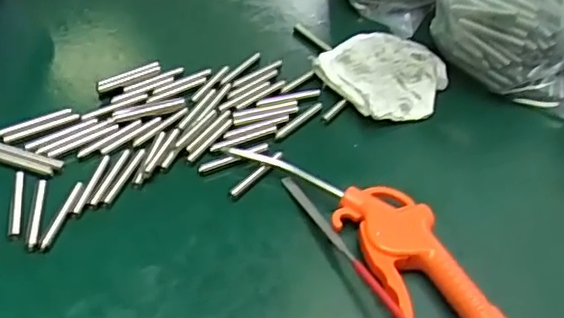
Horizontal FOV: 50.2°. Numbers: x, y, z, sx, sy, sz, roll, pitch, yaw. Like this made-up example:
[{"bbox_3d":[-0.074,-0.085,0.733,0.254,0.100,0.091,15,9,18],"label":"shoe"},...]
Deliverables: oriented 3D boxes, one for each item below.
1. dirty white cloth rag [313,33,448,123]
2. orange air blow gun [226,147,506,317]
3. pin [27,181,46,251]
[{"bbox_3d":[0.093,-0.077,0.546,0.101,0.018,0.111,-21,50,-26],"label":"dirty white cloth rag"},{"bbox_3d":[0.068,0.065,0.396,0.087,0.024,0.261,-18,48,-23],"label":"orange air blow gun"},{"bbox_3d":[-0.167,0.035,0.410,0.007,0.004,0.061,-3,44,-10],"label":"pin"}]

